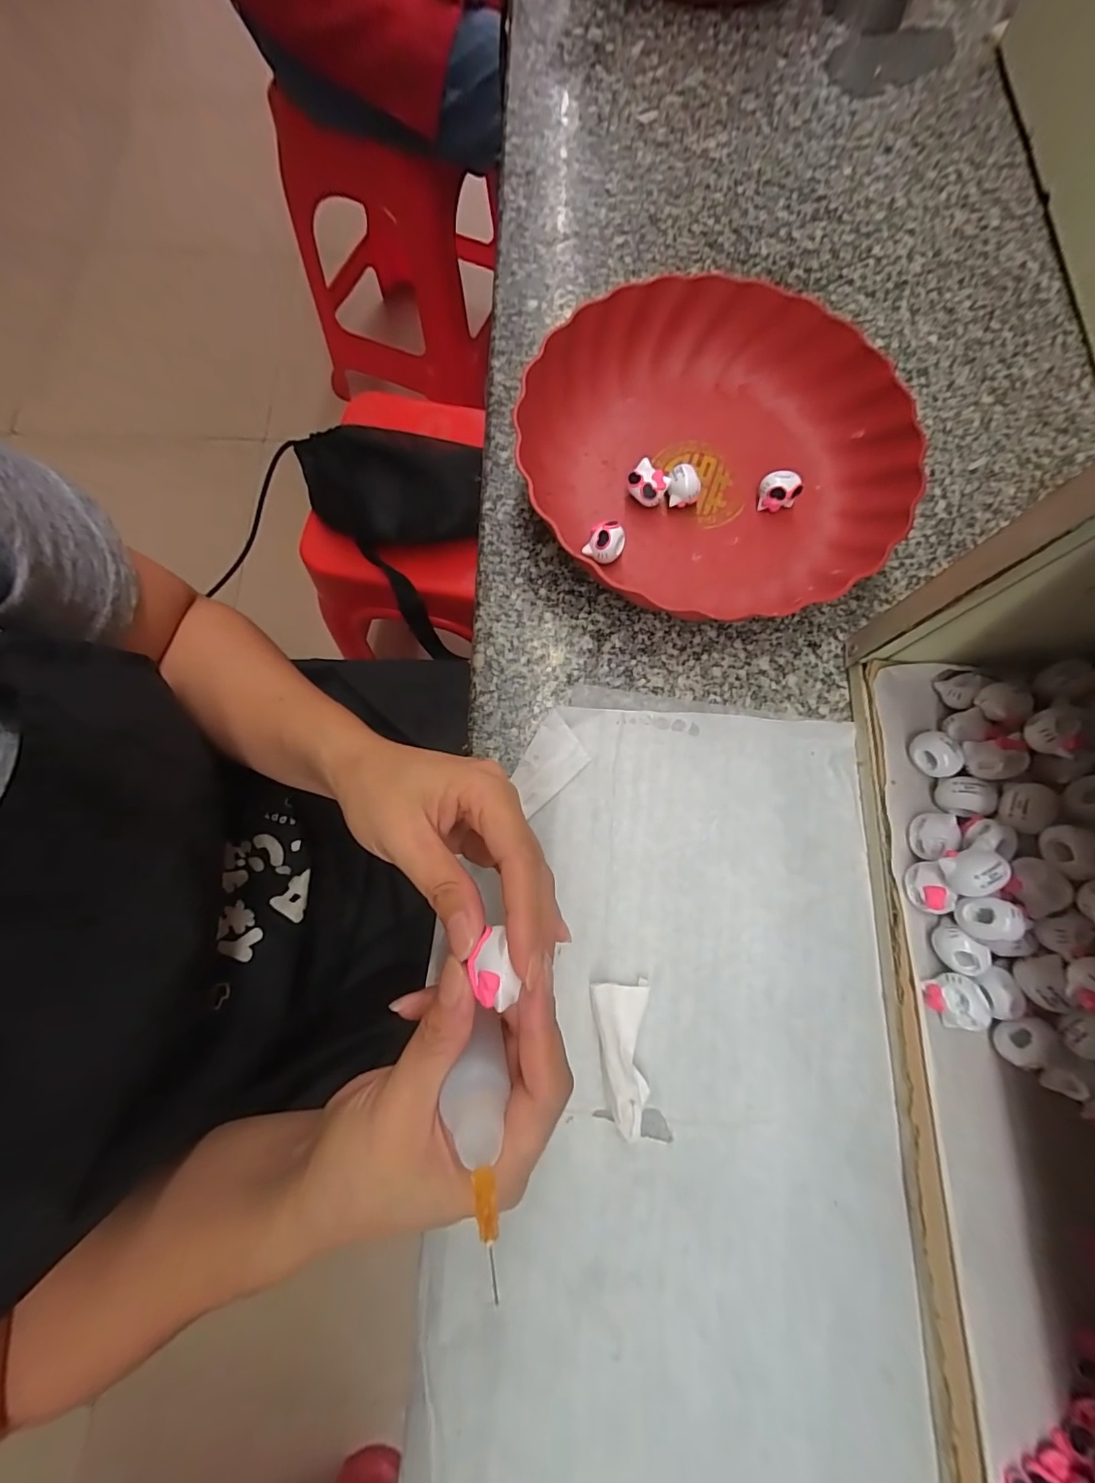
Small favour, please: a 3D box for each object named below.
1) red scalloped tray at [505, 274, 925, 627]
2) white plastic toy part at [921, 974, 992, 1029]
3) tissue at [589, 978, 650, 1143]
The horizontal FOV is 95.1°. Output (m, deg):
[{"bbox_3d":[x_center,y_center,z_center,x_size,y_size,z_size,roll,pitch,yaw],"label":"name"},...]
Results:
[{"bbox_3d":[0.105,-0.189,0.328,0.233,0.047,0.232,-17,77,-6],"label":"red scalloped tray"},{"bbox_3d":[0.200,0.128,0.248,0.022,0.023,0.024,0,76,-2],"label":"white plastic toy part"},{"bbox_3d":[0.040,0.157,0.249,0.028,0.020,0.066,-4,77,-3],"label":"tissue"}]

